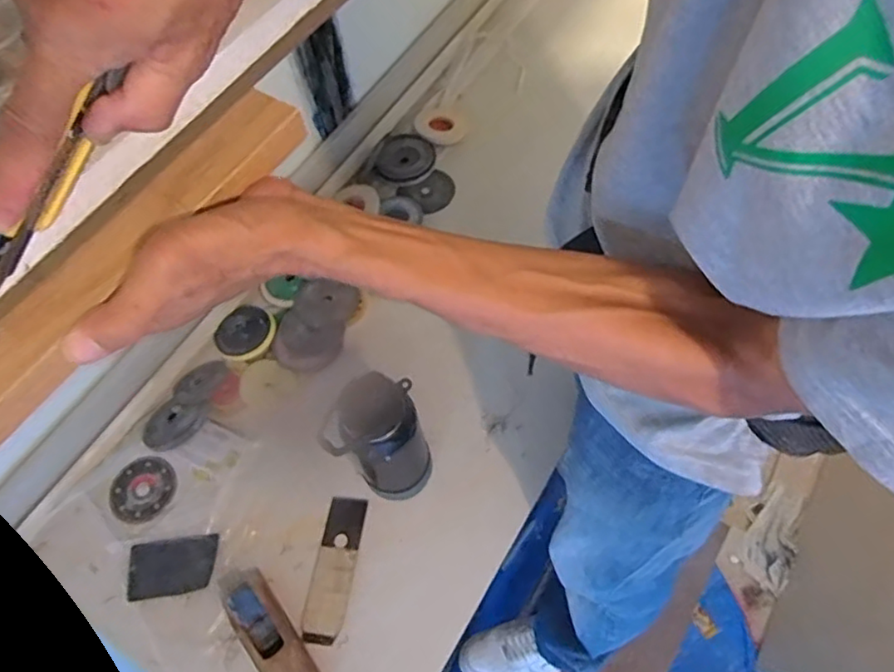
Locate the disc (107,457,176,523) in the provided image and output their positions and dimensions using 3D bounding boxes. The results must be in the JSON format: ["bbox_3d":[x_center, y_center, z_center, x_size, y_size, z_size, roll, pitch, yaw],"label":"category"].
[{"bbox_3d":[-0.421,0.212,0.852,0.089,0.012,0.082,-2,62,3],"label":"disc"}]

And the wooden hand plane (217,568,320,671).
[{"bbox_3d":[-0.215,0.353,0.729,0.057,0.051,0.188,-37,66,-15],"label":"wooden hand plane"}]

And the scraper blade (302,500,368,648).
[{"bbox_3d":[-0.143,0.295,0.787,0.049,0.007,0.173,4,60,11],"label":"scraper blade"}]

